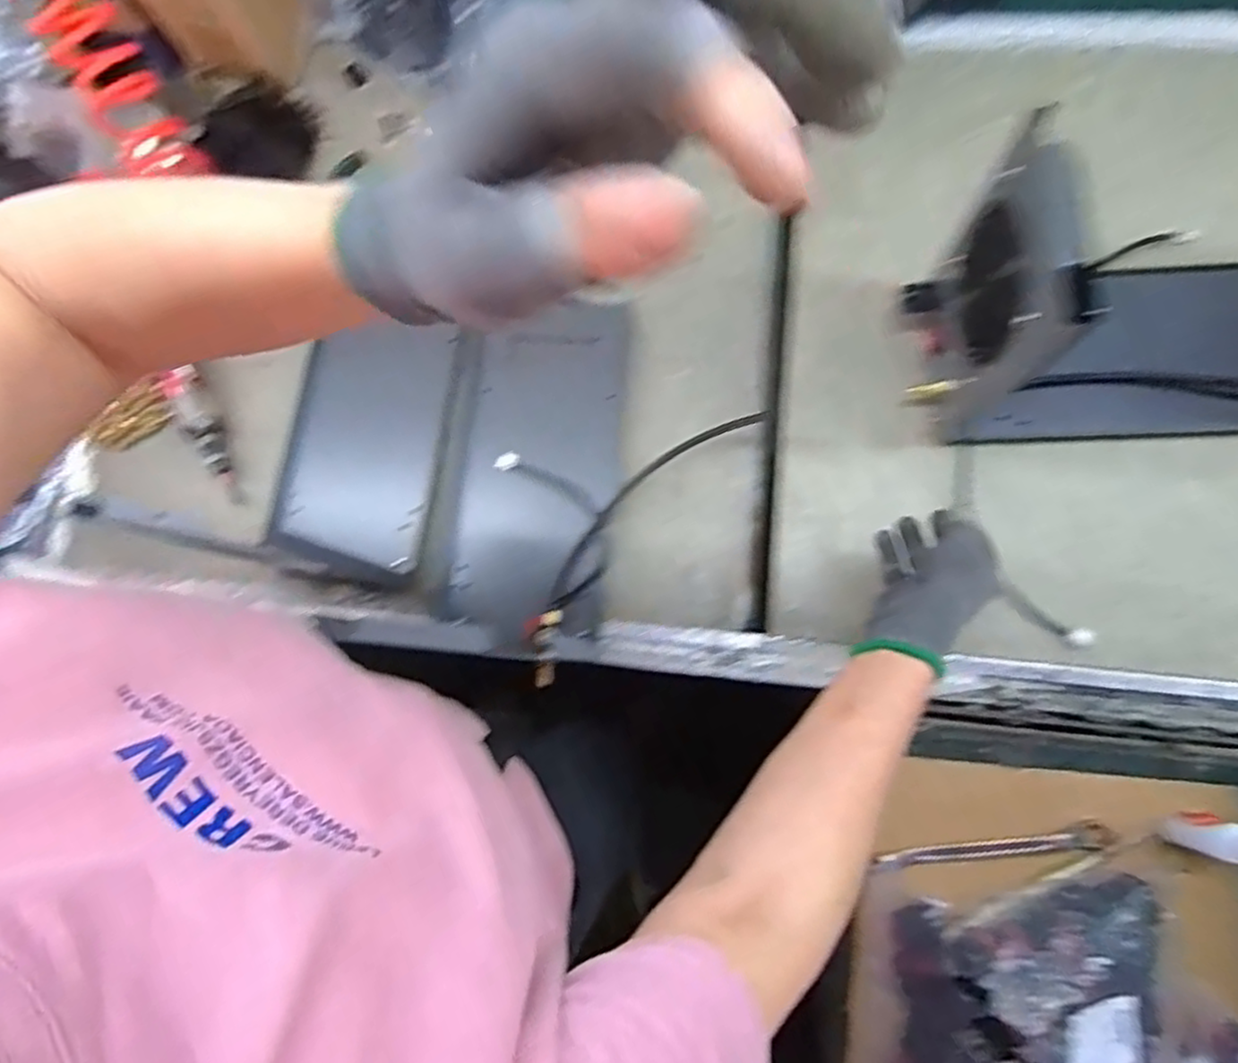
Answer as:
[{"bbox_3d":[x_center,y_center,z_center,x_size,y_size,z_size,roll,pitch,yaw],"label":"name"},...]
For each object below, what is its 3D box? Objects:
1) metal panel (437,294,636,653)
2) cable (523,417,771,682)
[{"bbox_3d":[-0.078,-0.063,0.660,0.157,0.025,0.314,7,78,2],"label":"metal panel"},{"bbox_3d":[0.009,0.000,0.635,0.065,0.026,0.303,39,88,22],"label":"cable"}]

